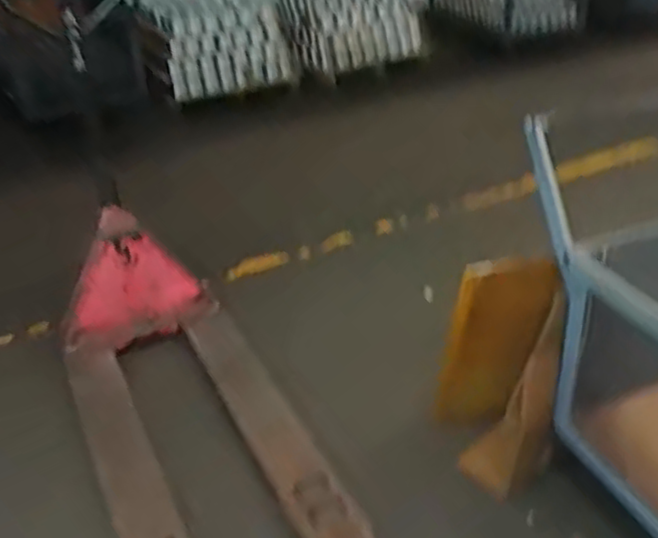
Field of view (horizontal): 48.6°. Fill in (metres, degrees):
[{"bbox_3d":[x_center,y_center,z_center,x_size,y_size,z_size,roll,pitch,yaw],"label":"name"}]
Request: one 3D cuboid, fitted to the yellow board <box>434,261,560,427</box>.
[{"bbox_3d":[0.393,0.195,1.742,0.215,0.507,0.049,5,29,-1],"label":"yellow board"}]

